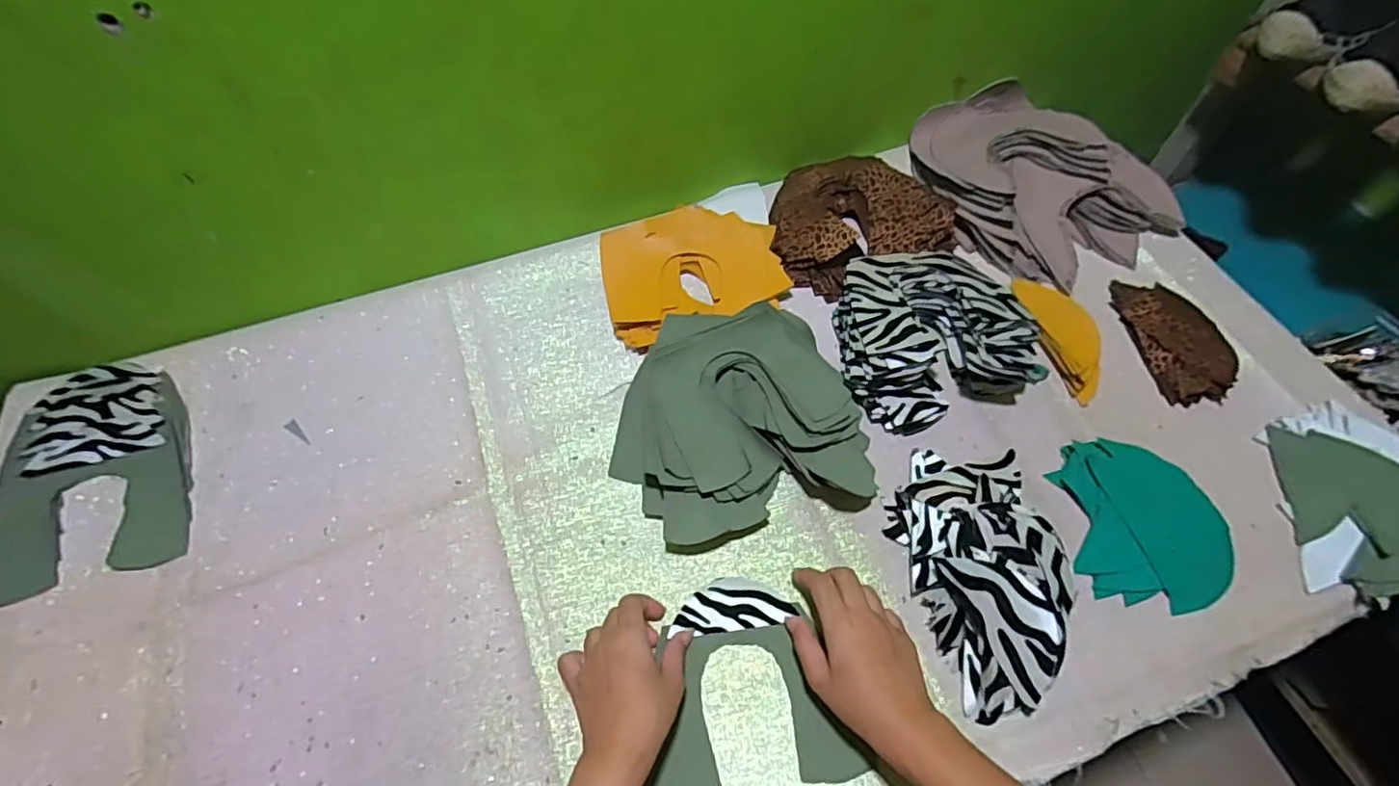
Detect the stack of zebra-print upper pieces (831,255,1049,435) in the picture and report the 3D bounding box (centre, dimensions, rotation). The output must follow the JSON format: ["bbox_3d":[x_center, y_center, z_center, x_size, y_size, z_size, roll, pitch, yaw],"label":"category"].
[{"bbox_3d":[0.215,-0.065,0.596,0.179,0.059,0.177,-17,60,-8],"label":"stack of zebra-print upper pieces"}]

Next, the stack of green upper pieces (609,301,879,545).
[{"bbox_3d":[0.033,0.019,0.552,0.213,0.060,0.193,-13,60,-6],"label":"stack of green upper pieces"}]

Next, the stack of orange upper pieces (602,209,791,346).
[{"bbox_3d":[-0.007,-0.130,0.660,0.186,0.029,0.152,-14,60,-6],"label":"stack of orange upper pieces"}]

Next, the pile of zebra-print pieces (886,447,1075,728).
[{"bbox_3d":[0.224,0.135,0.483,0.112,0.052,0.201,-5,59,-1],"label":"pile of zebra-print pieces"}]

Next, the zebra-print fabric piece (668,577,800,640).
[{"bbox_3d":[0.024,0.168,0.494,0.094,0.005,0.041,-6,59,-1],"label":"zebra-print fabric piece"}]

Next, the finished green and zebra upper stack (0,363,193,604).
[{"bbox_3d":[-0.546,0.066,0.560,0.152,0.022,0.219,-17,60,-8],"label":"finished green and zebra upper stack"}]

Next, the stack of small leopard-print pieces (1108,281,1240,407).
[{"bbox_3d":[0.473,-0.056,0.610,0.082,0.015,0.139,-7,58,-4],"label":"stack of small leopard-print pieces"}]

